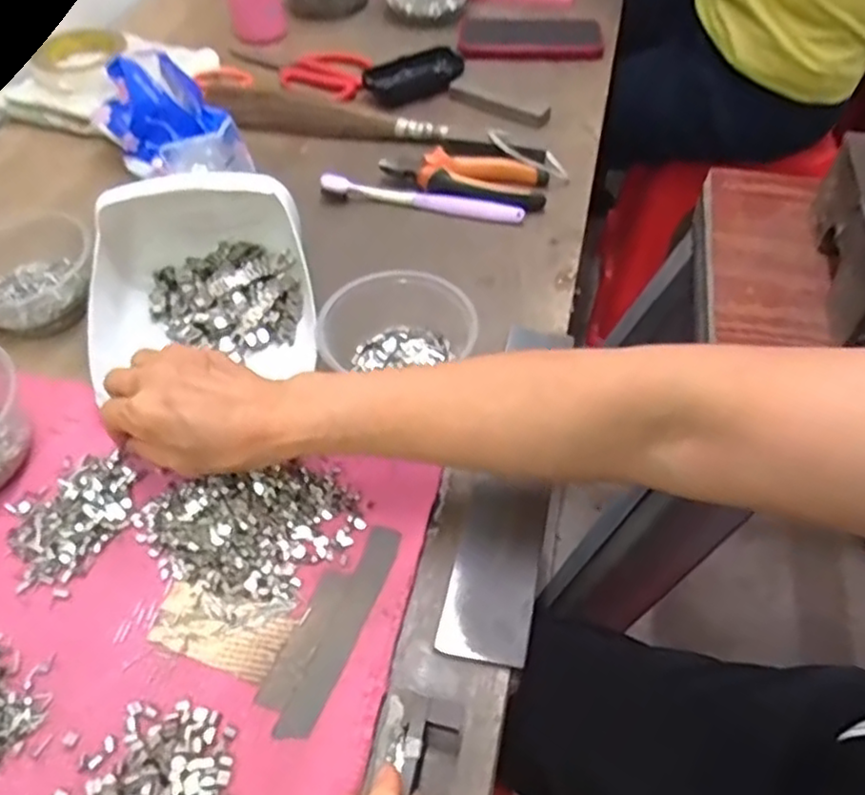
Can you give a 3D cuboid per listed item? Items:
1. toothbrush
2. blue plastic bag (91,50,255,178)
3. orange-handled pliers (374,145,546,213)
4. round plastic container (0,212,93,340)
[{"bbox_3d":[-0.009,-0.179,0.629,0.181,0.023,0.017,8,52,8],"label":"toothbrush"},{"bbox_3d":[-0.247,-0.252,0.648,0.098,0.091,0.136,-34,60,-23],"label":"blue plastic bag"},{"bbox_3d":[0.029,-0.206,0.641,0.151,0.029,0.063,12,53,11],"label":"orange-handled pliers"},{"bbox_3d":[-0.318,-0.093,0.550,0.107,0.051,0.116,-30,59,-21],"label":"round plastic container"}]

